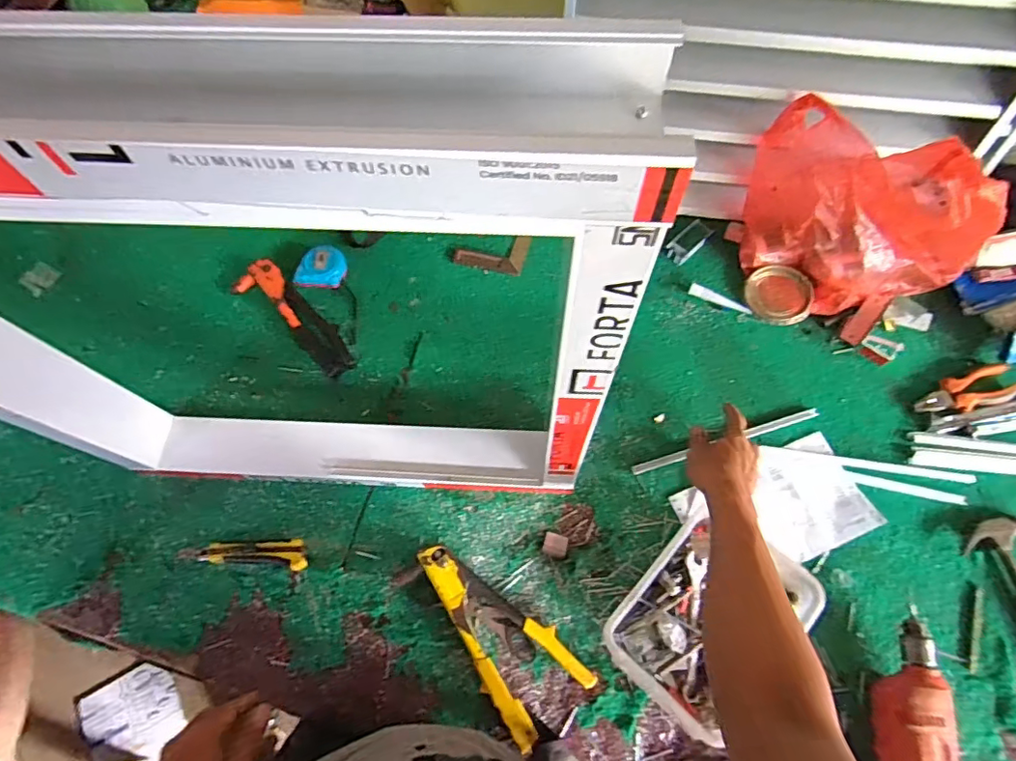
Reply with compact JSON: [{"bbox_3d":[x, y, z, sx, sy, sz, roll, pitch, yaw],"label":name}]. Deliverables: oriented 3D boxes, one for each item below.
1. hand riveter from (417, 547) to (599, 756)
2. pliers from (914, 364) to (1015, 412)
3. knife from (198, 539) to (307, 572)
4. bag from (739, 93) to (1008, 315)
[{"bbox_3d":[-0.015,0.294,0.654,0.106,0.030,0.236,-37,71,-13],"label":"hand riveter"},{"bbox_3d":[0.647,0.015,0.768,0.143,0.028,0.051,-17,67,9],"label":"pliers"},{"bbox_3d":[-0.325,0.222,0.698,0.139,0.015,0.037,0,67,1],"label":"knife"},{"bbox_3d":[0.486,-0.227,0.736,0.333,0.281,0.143,30,71,13],"label":"bag"}]

